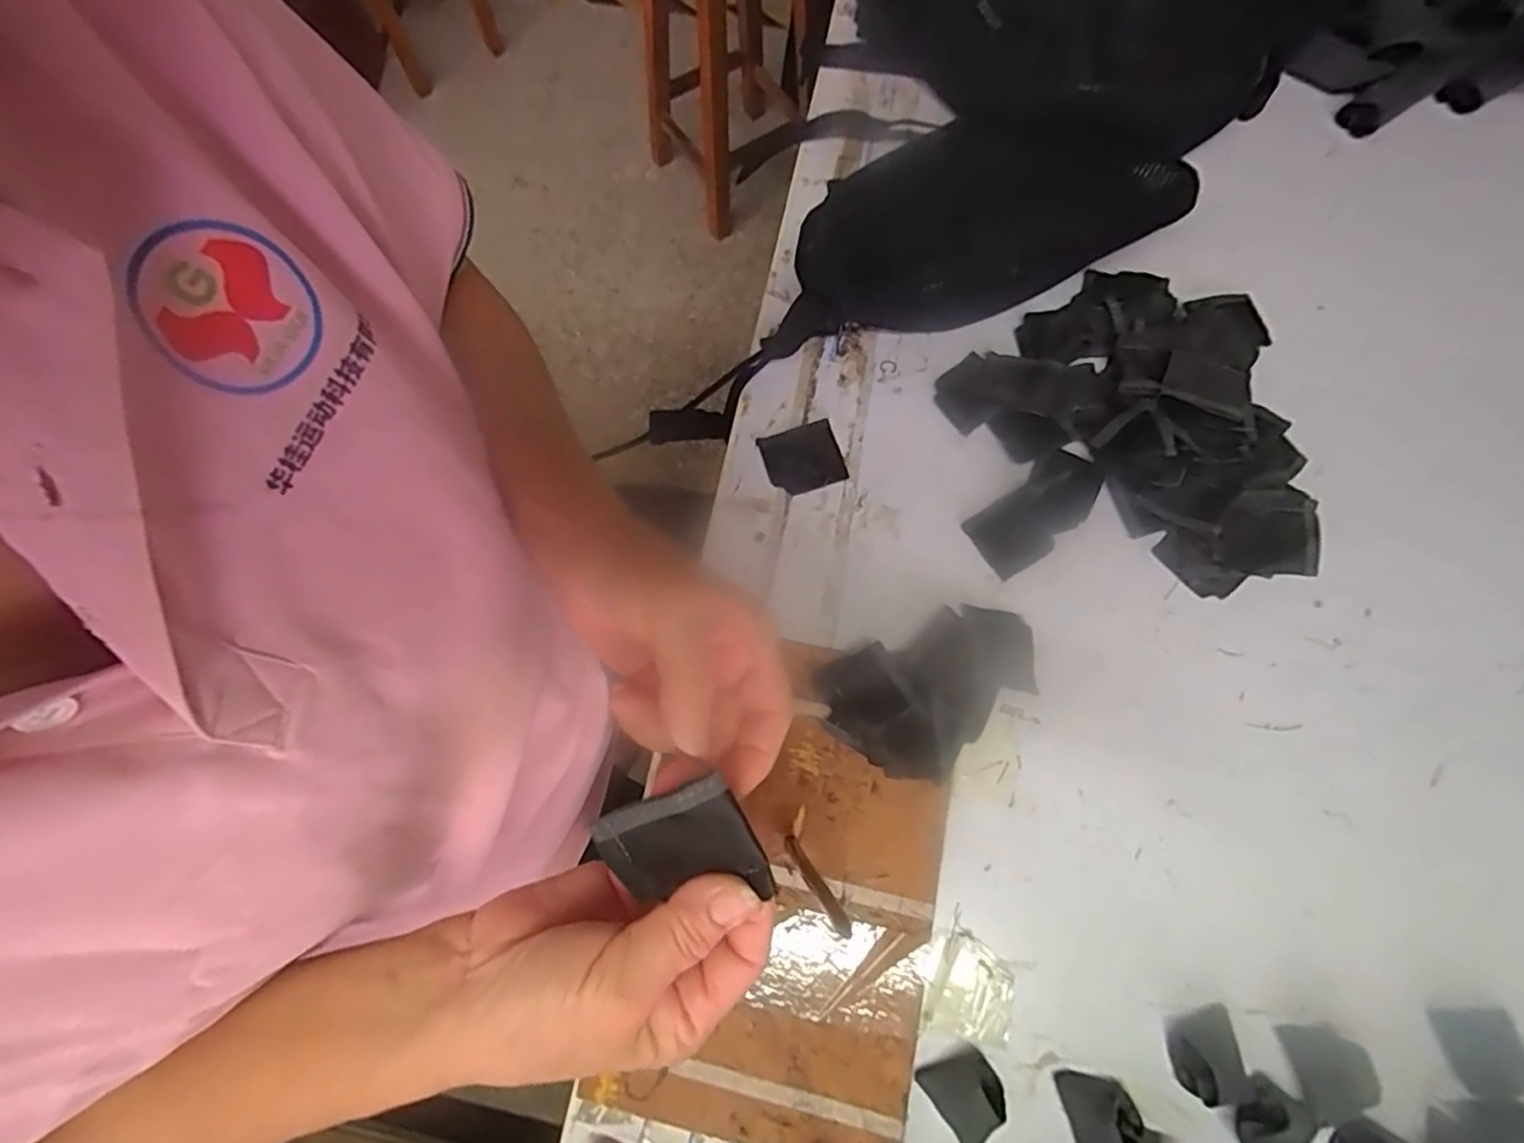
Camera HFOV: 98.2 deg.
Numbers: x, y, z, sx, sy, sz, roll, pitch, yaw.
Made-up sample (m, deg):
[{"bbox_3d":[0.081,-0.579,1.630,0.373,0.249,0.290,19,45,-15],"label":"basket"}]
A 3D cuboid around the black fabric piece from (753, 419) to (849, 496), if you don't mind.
[{"bbox_3d":[0.029,-0.081,0.475,0.053,0.004,0.049,-17,73,-3],"label":"black fabric piece"}]

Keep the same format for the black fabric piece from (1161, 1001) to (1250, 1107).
[{"bbox_3d":[0.247,0.267,0.363,0.040,0.013,0.039,-13,73,-2],"label":"black fabric piece"}]

